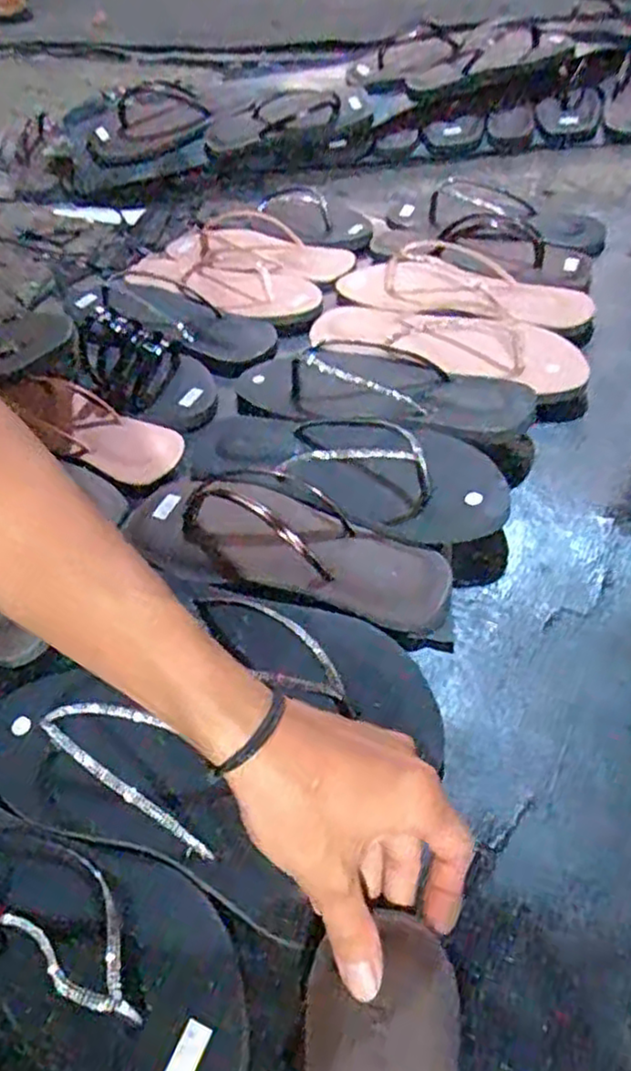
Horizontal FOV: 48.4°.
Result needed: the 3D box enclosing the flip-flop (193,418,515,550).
[{"bbox_3d":[0.018,-0.066,0.540,0.260,0.058,0.098,18,55,19],"label":"flip-flop"}]

